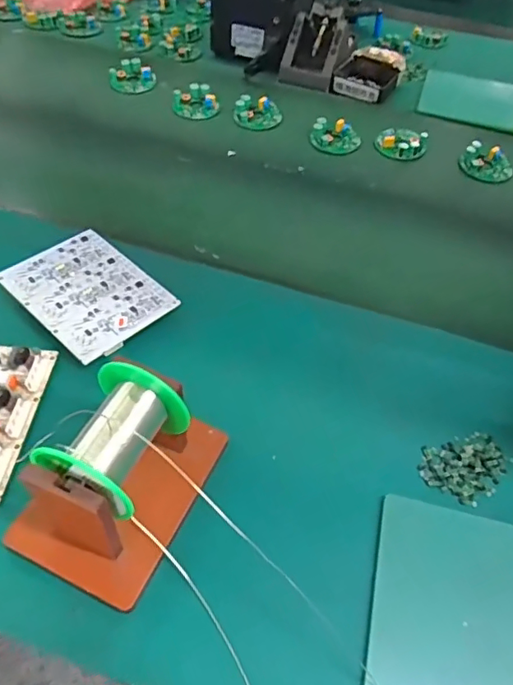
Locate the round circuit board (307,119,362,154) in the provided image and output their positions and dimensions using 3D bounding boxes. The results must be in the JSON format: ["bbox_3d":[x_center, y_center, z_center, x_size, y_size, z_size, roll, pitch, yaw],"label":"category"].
[{"bbox_3d":[0.104,-0.270,0.711,0.064,0.021,0.056,11,49,3],"label":"round circuit board"}]

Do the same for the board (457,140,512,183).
[{"bbox_3d":[0.294,-0.229,0.693,0.062,0.014,0.057,0,68,-1],"label":"board"}]

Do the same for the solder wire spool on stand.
[{"bbox_3d":[-0.087,0.080,0.358,0.093,0.088,0.140,23,51,13],"label":"solder wire spool on stand"}]

